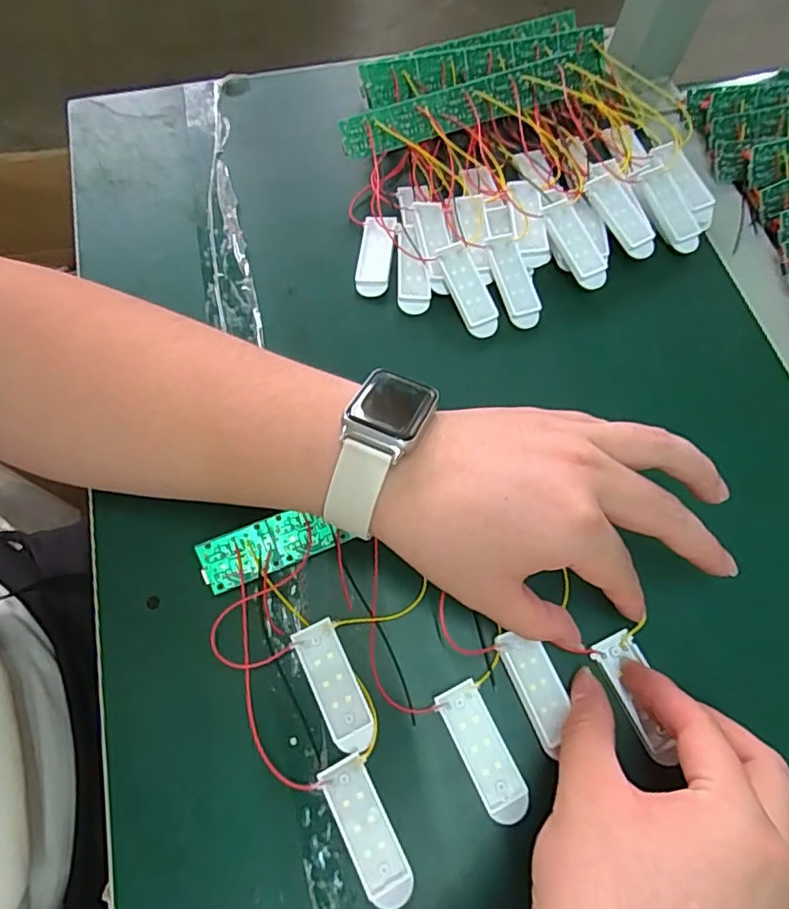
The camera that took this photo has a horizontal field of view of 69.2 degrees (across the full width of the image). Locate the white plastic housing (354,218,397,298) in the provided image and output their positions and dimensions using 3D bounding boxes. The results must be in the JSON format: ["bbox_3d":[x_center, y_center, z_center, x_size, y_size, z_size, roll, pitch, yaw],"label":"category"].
[{"bbox_3d":[-0.012,-0.125,0.358,0.021,0.009,0.056,5,68,3],"label":"white plastic housing"}]

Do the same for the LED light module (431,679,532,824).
[{"bbox_3d":[0.040,0.132,0.254,0.020,0.004,0.057,-25,70,-9],"label":"LED light module"}]

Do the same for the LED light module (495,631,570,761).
[{"bbox_3d":[0.066,0.106,0.262,0.021,0.005,0.051,-22,70,-8],"label":"LED light module"}]

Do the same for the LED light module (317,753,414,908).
[{"bbox_3d":[-0.012,0.159,0.241,0.020,0.005,0.057,-25,70,-9],"label":"LED light module"}]

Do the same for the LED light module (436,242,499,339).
[{"bbox_3d":[0.045,-0.098,0.344,0.023,0.008,0.057,-22,85,-8],"label":"LED light module"}]

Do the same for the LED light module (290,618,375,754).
[{"bbox_3d":[-0.027,0.106,0.262,0.020,0.006,0.056,-24,70,-9],"label":"LED light module"}]

